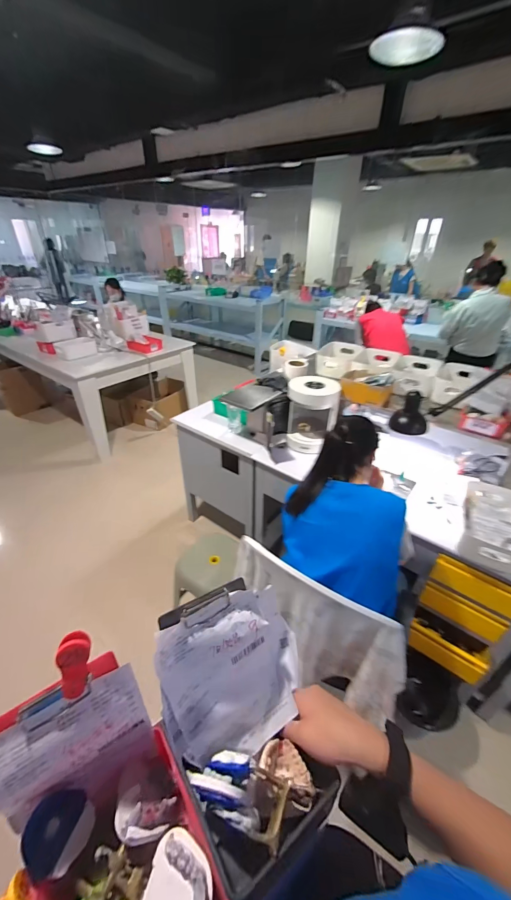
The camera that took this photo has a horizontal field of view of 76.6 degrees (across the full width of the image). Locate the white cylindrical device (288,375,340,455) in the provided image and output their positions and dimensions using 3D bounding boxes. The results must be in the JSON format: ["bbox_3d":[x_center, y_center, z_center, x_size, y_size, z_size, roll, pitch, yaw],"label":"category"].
[{"bbox_3d":[0.273,-0.174,1.569,0.232,0.304,0.221,7,33,10],"label":"white cylindrical device"}]

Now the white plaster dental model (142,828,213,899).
[{"bbox_3d":[-0.076,0.432,0.313,0.067,0.022,0.078,9,33,12],"label":"white plaster dental model"}]

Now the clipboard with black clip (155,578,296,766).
[{"bbox_3d":[-0.023,0.281,0.421,0.194,0.194,0.029,-10,-1,-36],"label":"clipboard with black clip"}]

